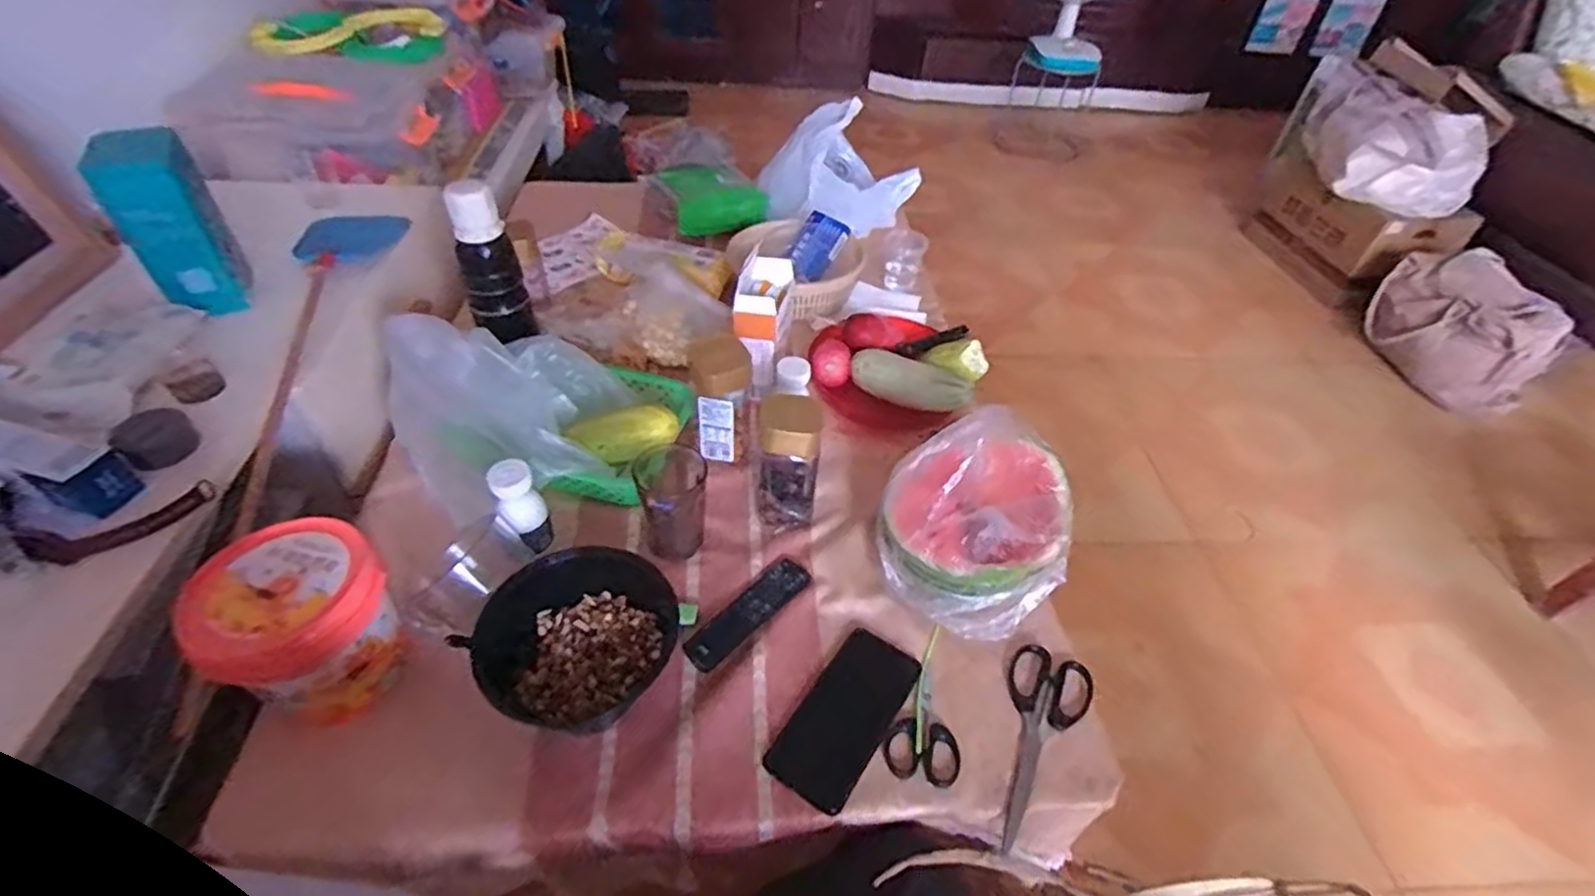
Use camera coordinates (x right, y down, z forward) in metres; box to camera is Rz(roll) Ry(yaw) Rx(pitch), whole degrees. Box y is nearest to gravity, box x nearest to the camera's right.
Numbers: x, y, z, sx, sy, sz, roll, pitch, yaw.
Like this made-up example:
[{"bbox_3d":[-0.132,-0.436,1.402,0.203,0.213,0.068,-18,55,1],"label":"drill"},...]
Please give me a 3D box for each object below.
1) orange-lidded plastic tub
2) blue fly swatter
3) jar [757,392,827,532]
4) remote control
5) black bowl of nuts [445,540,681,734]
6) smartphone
[{"bbox_3d":[-0.416,0.150,0.593,0.130,0.136,0.127,2,45,-2],"label":"orange-lidded plastic tub"},{"bbox_3d":[-0.583,-0.140,0.822,0.116,0.044,0.560,-4,46,-8],"label":"blue fly swatter"},{"bbox_3d":[-0.008,0.014,0.746,0.063,0.143,0.063,2,45,-2],"label":"jar"},{"bbox_3d":[-0.046,0.161,0.688,0.042,0.013,0.149,32,52,26],"label":"remote control"},{"bbox_3d":[-0.196,0.168,0.628,0.176,0.063,0.145,-31,55,-30],"label":"black bowl of nuts"},{"bbox_3d":[0.046,0.237,0.625,0.075,0.013,0.163,27,50,22],"label":"smartphone"}]

